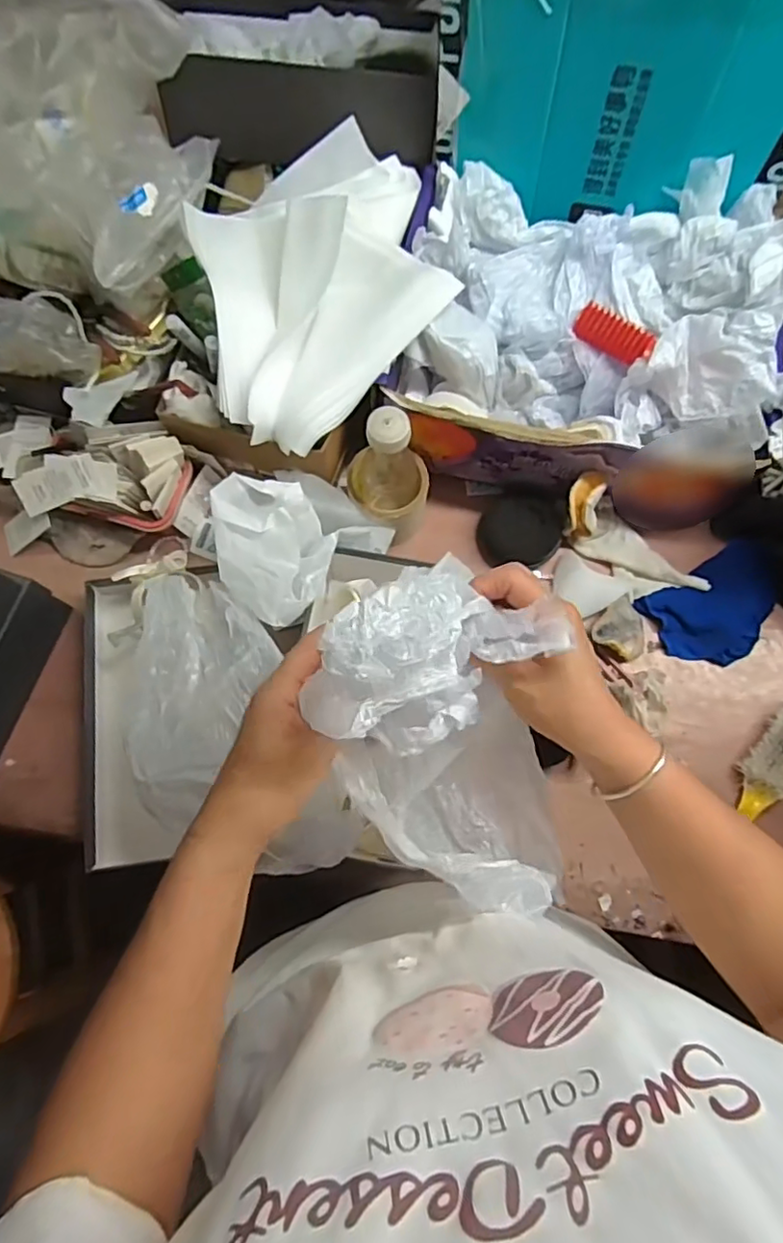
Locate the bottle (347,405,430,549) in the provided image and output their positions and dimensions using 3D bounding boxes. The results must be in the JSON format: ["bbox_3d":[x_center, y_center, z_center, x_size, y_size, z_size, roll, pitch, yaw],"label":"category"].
[{"bbox_3d":[-0.003,-0.144,0.616,0.088,0.174,0.075,-3,75,-2],"label":"bottle"}]

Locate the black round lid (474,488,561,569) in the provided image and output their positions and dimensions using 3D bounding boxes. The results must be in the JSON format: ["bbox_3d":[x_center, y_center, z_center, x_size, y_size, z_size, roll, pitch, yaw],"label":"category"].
[{"bbox_3d":[0.149,-0.108,0.691,0.093,0.019,0.083,6,86,7],"label":"black round lid"}]

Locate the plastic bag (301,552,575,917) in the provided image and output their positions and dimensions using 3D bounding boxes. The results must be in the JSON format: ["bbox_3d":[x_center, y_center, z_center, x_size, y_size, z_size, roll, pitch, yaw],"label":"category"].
[{"bbox_3d":[0.047,0.072,0.348,0.140,0.255,0.088,-30,37,-8],"label":"plastic bag"}]

